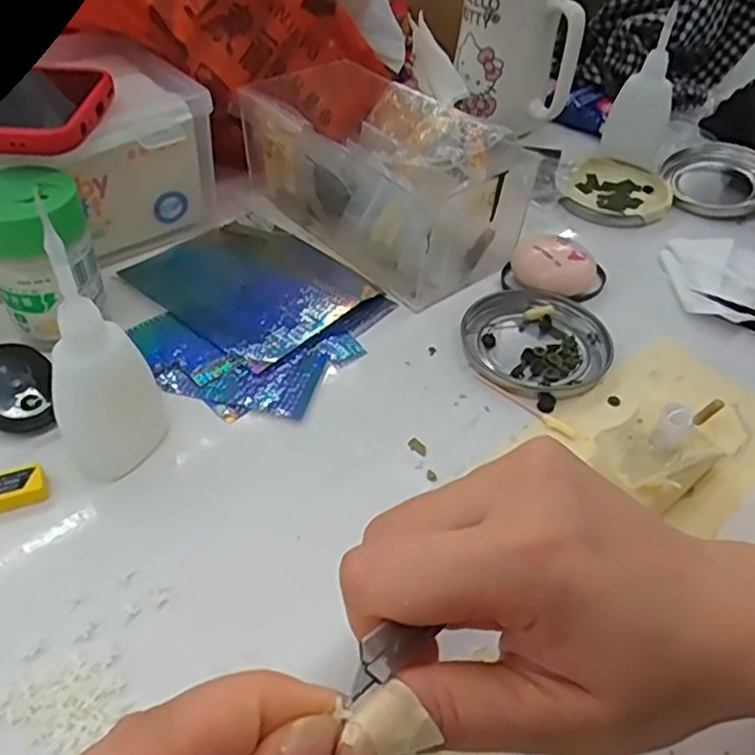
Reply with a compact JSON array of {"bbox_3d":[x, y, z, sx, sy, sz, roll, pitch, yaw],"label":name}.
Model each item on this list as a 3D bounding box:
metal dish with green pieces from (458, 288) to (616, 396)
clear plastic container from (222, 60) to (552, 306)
[{"bbox_3d":[0.086,-0.021,0.368,0.079,0.010,0.075,2,45,-2],"label":"metal dish with green pieces"},{"bbox_3d":[0.001,-0.130,0.427,0.105,0.073,0.178,-28,53,-29],"label":"clear plastic container"}]

